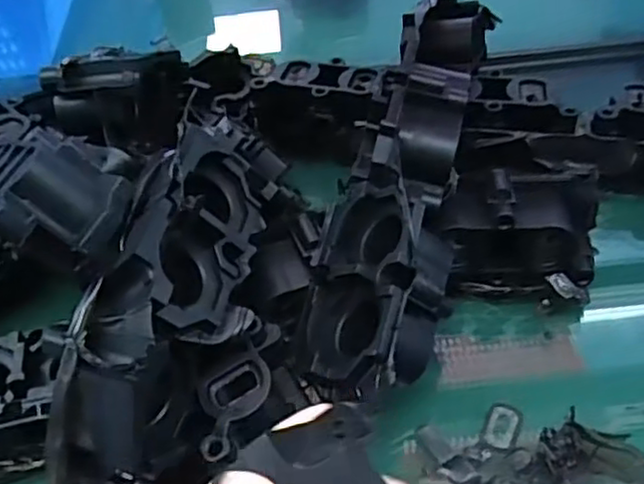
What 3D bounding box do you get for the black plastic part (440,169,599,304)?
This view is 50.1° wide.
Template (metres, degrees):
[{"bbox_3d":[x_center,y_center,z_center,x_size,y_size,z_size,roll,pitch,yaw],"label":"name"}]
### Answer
[{"bbox_3d":[0.109,-0.008,0.376,0.079,0.051,0.060,9,49,13],"label":"black plastic part"}]

